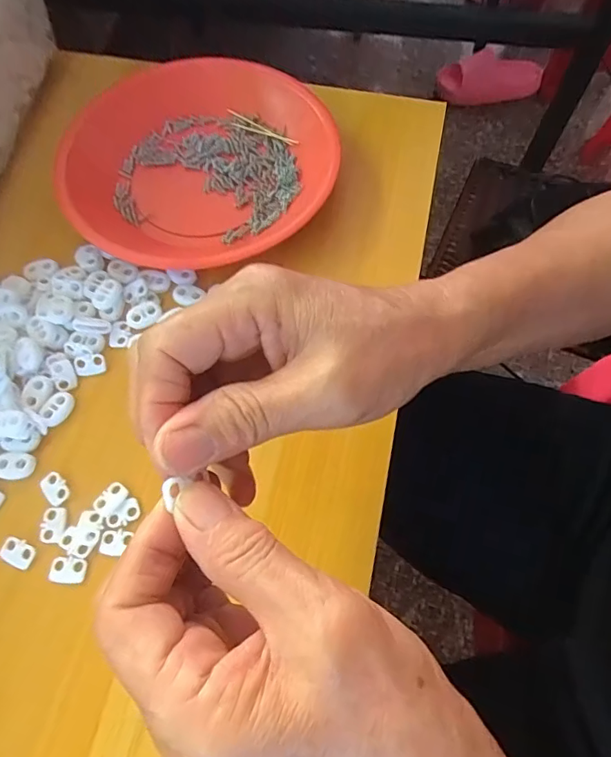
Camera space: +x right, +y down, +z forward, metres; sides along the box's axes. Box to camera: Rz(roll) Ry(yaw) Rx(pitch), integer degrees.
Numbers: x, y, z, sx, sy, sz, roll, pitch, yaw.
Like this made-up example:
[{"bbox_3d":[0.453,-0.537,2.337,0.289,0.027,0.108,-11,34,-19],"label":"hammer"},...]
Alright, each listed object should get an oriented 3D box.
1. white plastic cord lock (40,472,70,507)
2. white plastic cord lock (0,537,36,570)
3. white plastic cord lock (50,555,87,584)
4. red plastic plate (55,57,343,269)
[{"bbox_3d":[-0.140,0.061,0.273,0.012,0.004,0.018,-38,71,-15],"label":"white plastic cord lock"},{"bbox_3d":[-0.153,0.092,0.261,0.018,0.004,0.012,27,69,12],"label":"white plastic cord lock"},{"bbox_3d":[-0.125,0.100,0.258,0.018,0.004,0.013,2,66,2],"label":"white plastic cord lock"},{"bbox_3d":[-0.072,-0.157,0.356,0.182,0.032,0.192,0,66,1],"label":"red plastic plate"}]

